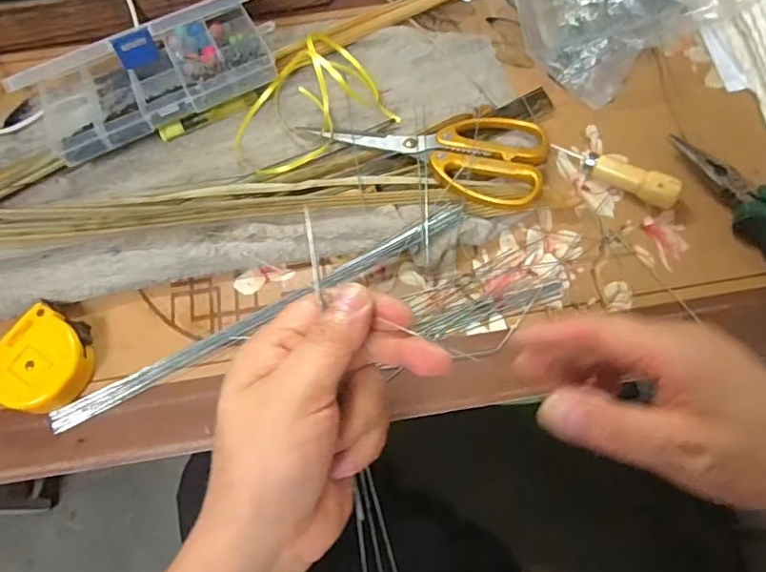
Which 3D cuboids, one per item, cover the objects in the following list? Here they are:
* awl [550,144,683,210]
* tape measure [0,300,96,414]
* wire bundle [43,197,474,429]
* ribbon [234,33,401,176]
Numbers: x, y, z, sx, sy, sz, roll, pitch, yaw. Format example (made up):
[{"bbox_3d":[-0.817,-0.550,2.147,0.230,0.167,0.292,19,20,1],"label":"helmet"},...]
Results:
[{"bbox_3d":[0.170,-0.085,0.399,0.091,0.017,0.019,31,73,23],"label":"awl"},{"bbox_3d":[-0.216,0.047,0.349,0.055,0.024,0.062,31,74,8],"label":"tape measure"},{"bbox_3d":[-0.076,0.016,0.362,0.299,0.015,0.013,-28,71,-10],"label":"wire bundle"},{"bbox_3d":[-0.062,-0.146,0.410,0.123,0.046,0.098,-28,72,-9],"label":"ribbon"}]

